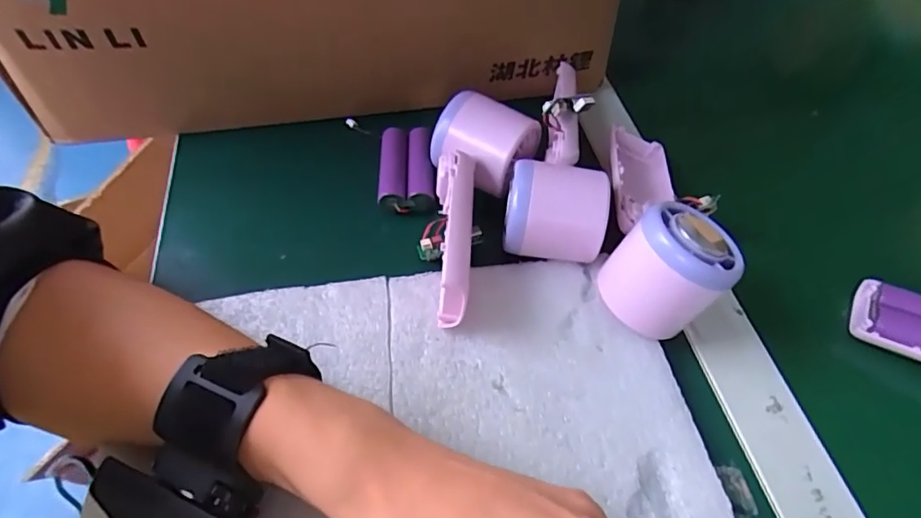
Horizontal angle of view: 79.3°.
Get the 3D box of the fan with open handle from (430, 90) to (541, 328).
[{"bbox_3d":[-0.002,-0.037,0.331,0.065,0.046,0.149,18,53,12],"label":"fan with open handle"}]

